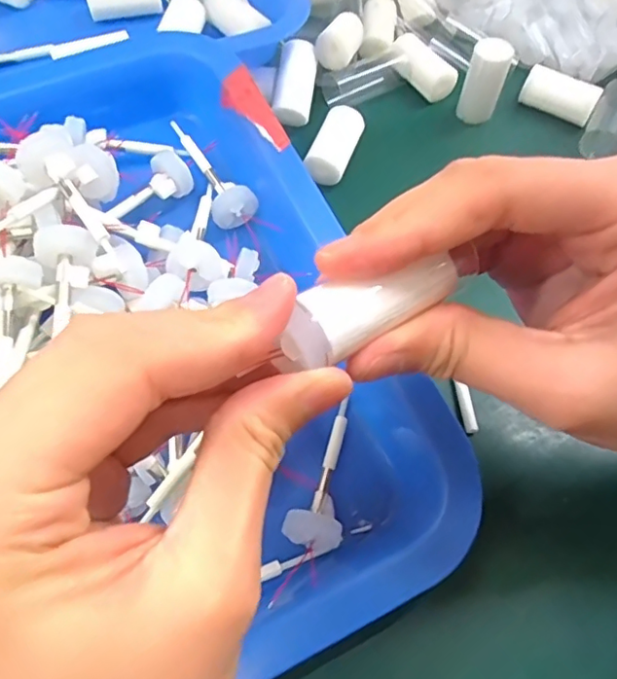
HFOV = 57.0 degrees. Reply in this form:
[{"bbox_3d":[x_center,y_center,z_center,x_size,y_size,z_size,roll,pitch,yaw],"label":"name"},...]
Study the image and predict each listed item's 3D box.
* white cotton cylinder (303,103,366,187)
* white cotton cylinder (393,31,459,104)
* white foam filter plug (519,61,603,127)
[{"bbox_3d":[0.014,-0.101,0.301,0.021,0.019,0.044,19,63,9],"label":"white cotton cylinder"},{"bbox_3d":[0.067,-0.158,0.330,0.022,0.024,0.043,-38,69,-19],"label":"white cotton cylinder"},{"bbox_3d":[0.141,-0.138,0.319,0.041,0.016,0.016,26,64,12],"label":"white foam filter plug"}]

